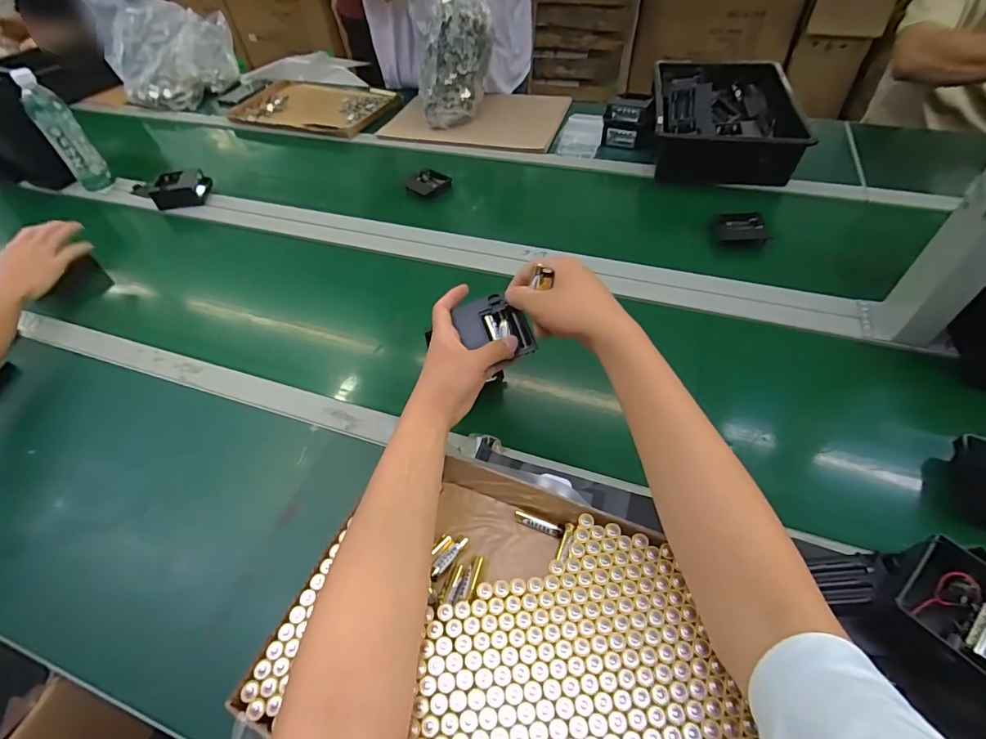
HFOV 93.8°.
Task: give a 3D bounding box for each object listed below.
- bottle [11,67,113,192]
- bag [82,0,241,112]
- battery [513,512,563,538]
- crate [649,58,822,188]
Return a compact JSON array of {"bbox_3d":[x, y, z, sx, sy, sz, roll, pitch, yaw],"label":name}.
[{"bbox_3d":[-0.868,-0.469,0.945,0.066,0.224,0.066,-38,57,-25],"label":"bottle"},{"bbox_3d":[-0.900,-0.905,1.296,0.330,0.271,0.208,-25,52,-16],"label":"bag"},{"bbox_3d":[0.045,0.154,0.460,0.051,0.010,0.012,19,54,19],"label":"battery"},{"bbox_3d":[0.483,-0.547,0.986,0.276,0.102,0.408,8,51,11],"label":"crate"}]

